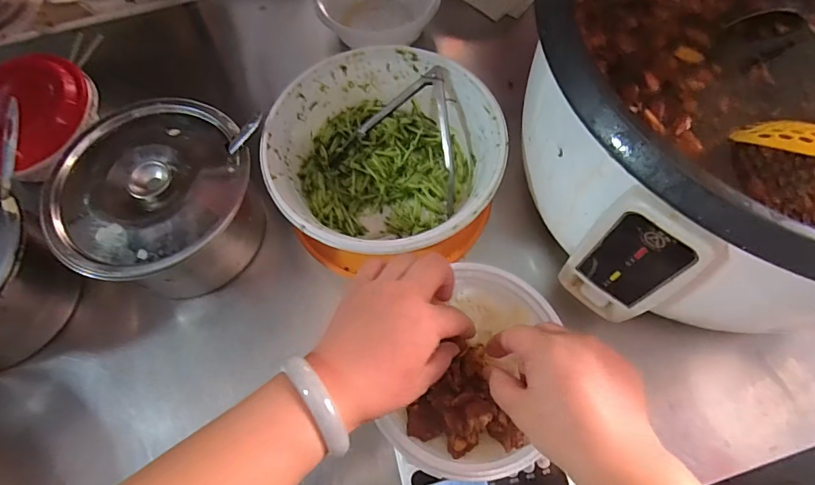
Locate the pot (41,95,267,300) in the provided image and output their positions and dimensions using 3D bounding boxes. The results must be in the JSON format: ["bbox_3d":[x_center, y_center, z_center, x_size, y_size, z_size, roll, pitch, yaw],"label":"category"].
[{"bbox_3d":[-0.252,-0.039,0.486,0.184,0.134,0.185,0,67,1],"label":"pot"}]

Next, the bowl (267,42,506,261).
[{"bbox_3d":[-0.023,-0.089,0.499,0.230,0.087,0.237,0,67,1],"label":"bowl"}]

